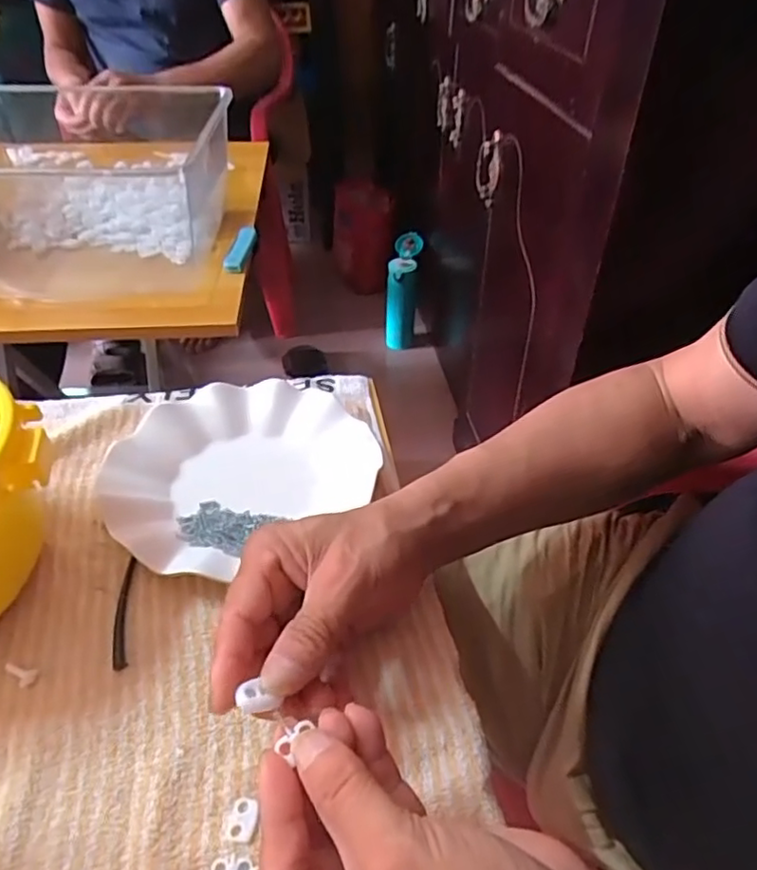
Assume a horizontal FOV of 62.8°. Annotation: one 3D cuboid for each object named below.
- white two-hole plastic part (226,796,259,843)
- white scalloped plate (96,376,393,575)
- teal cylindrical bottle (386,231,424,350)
[{"bbox_3d":[-0.063,0.178,0.287,0.012,0.004,0.019,4,42,4],"label":"white two-hole plastic part"},{"bbox_3d":[-0.101,0.022,0.445,0.180,0.023,0.160,-29,50,-29],"label":"white scalloped plate"},{"bbox_3d":[0.061,-0.328,1.450,0.068,0.245,0.151,6,42,6],"label":"teal cylindrical bottle"}]

